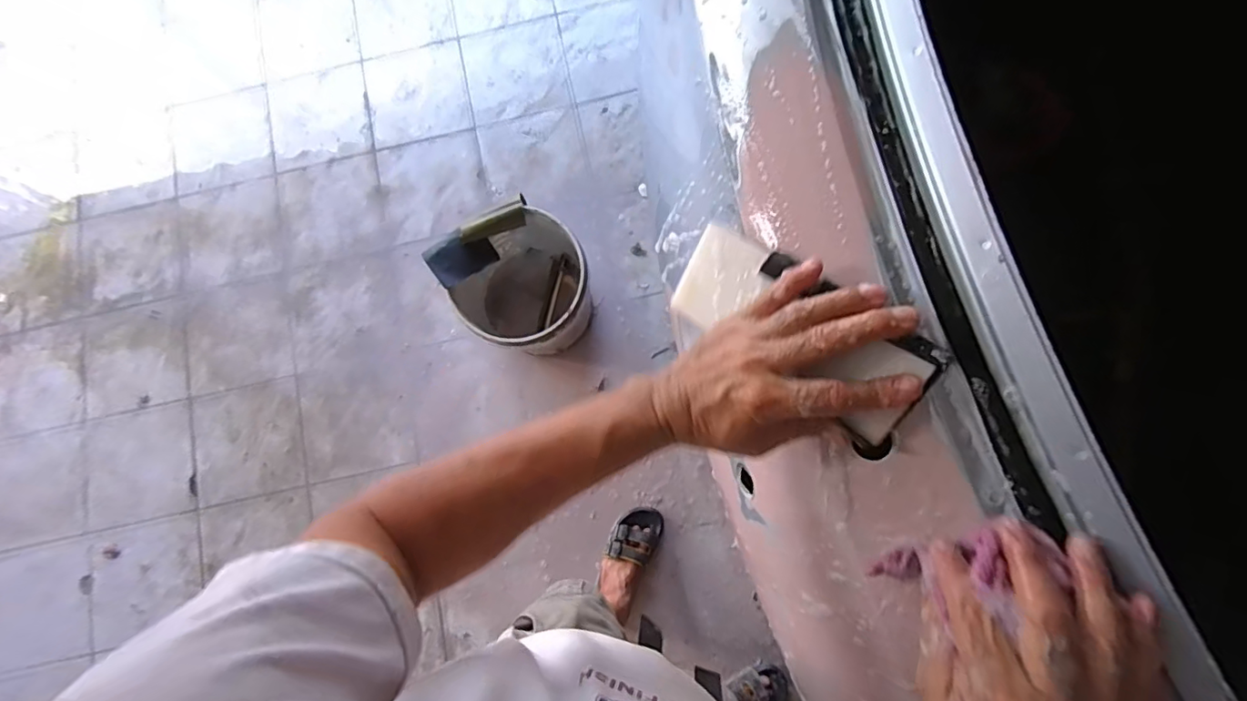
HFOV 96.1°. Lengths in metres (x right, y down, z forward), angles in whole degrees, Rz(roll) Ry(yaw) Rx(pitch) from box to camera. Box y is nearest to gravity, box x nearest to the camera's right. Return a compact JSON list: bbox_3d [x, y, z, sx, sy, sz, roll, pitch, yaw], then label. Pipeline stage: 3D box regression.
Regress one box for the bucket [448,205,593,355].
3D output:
[{"bbox_3d":[-0.224,-0.135,1.343,0.287,0.323,0.299,-1,81,3],"label":"bucket"}]

